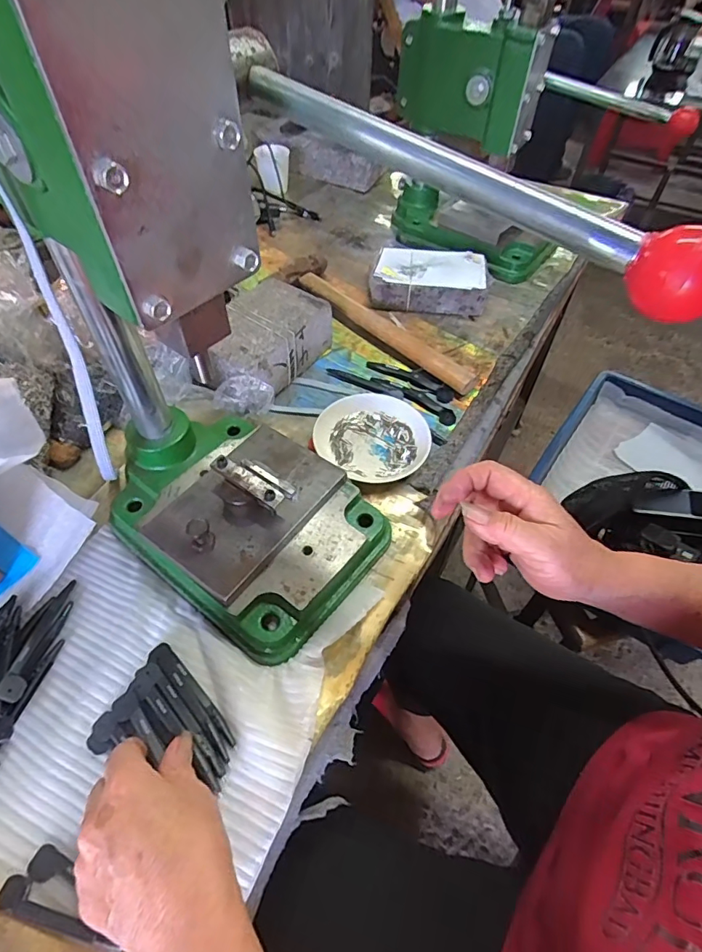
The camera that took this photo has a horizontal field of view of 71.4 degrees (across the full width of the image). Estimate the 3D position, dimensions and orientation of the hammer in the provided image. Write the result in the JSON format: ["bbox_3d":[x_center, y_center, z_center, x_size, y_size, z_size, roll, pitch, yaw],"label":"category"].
[{"bbox_3d":[0.035,-0.203,0.631,0.318,0.033,0.073,38,60,25],"label":"hammer"}]

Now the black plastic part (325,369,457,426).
[{"bbox_3d":[0.047,-0.099,0.569,0.163,0.008,0.031,24,57,17],"label":"black plastic part"}]

